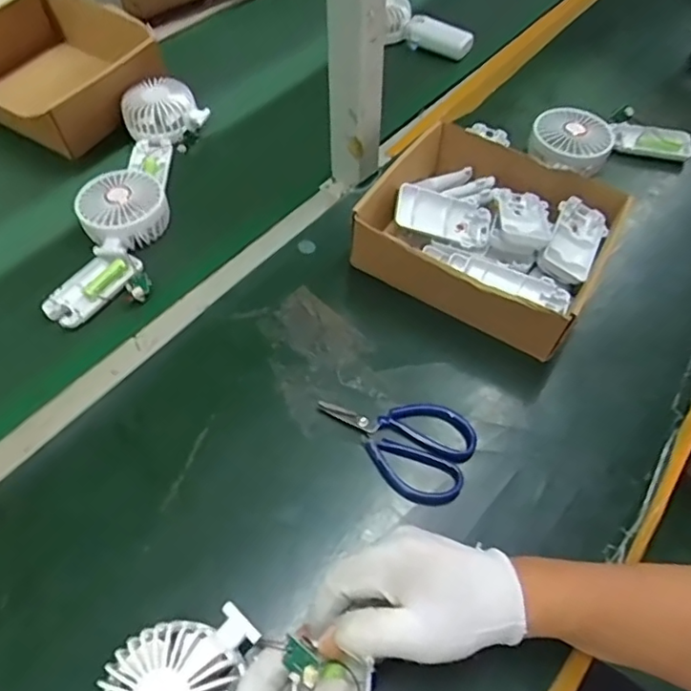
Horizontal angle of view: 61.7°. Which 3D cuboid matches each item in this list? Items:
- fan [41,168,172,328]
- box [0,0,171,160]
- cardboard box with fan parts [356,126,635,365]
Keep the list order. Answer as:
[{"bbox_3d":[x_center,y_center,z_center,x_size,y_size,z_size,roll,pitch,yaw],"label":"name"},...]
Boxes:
[{"bbox_3d":[-0.230,-0.099,0.581,0.096,0.038,0.181,10,69,5],"label":"fan"},{"bbox_3d":[-0.367,-0.357,0.728,0.247,0.074,0.184,33,60,20],"label":"box"},{"bbox_3d":[0.141,-0.111,0.568,0.220,0.072,0.196,24,57,15],"label":"cardboard box with fan parts"}]

